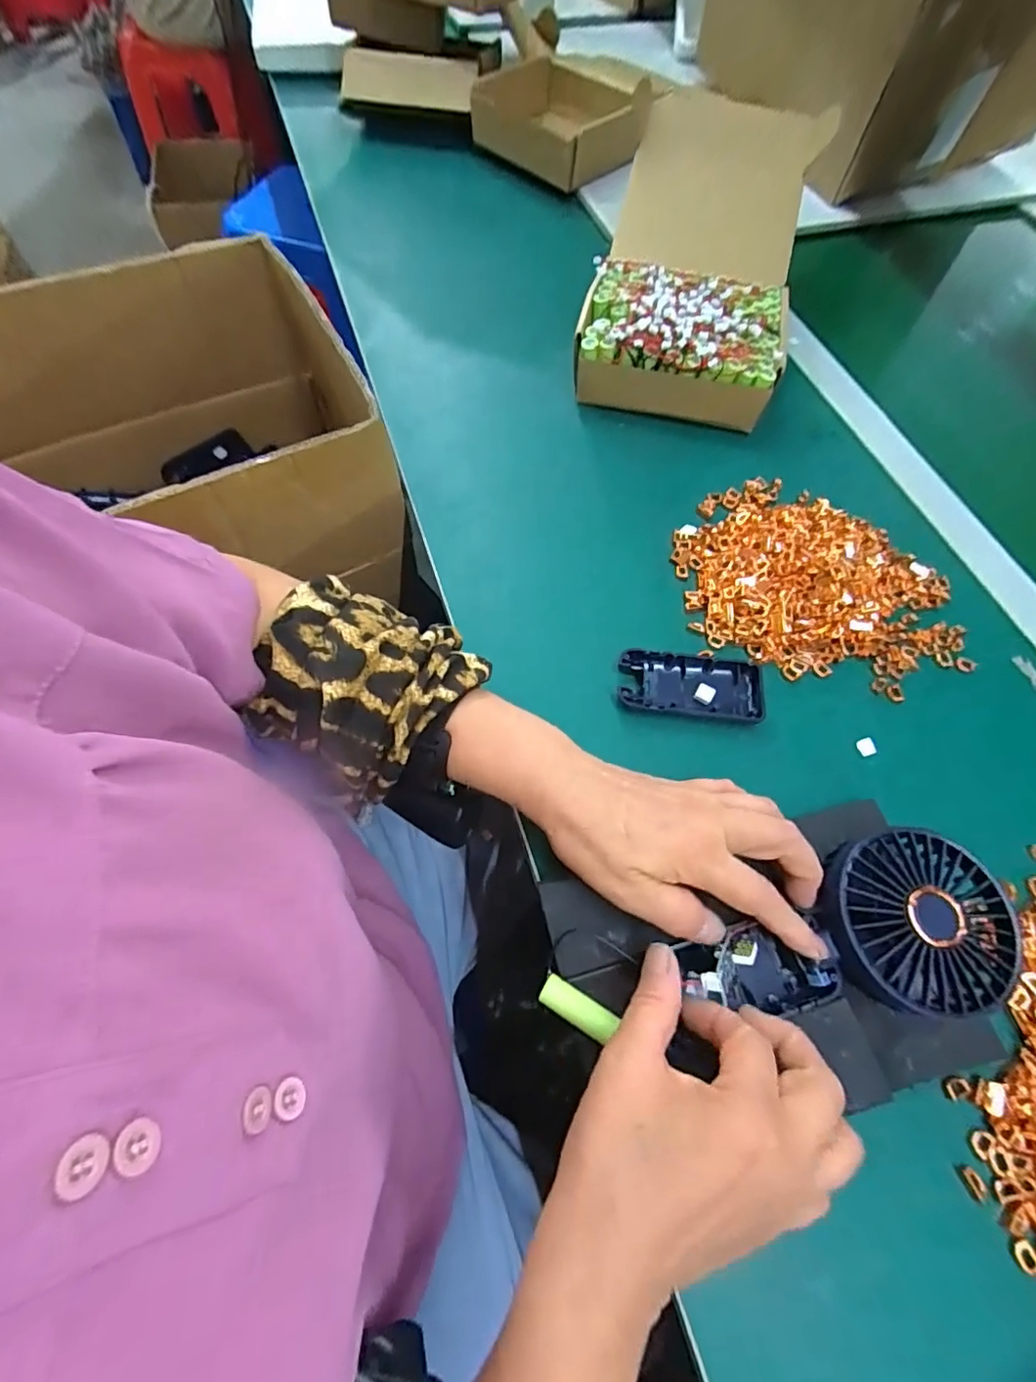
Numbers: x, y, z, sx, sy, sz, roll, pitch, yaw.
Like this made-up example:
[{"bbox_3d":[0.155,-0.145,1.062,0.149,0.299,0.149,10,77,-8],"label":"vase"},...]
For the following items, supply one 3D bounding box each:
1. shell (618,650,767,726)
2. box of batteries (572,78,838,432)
[{"bbox_3d":[0.117,-0.002,0.376,0.096,0.018,0.043,6,64,1],"label":"shell"},{"bbox_3d":[0.171,-0.406,0.523,0.172,0.113,0.331,16,64,5],"label":"box of batteries"}]

